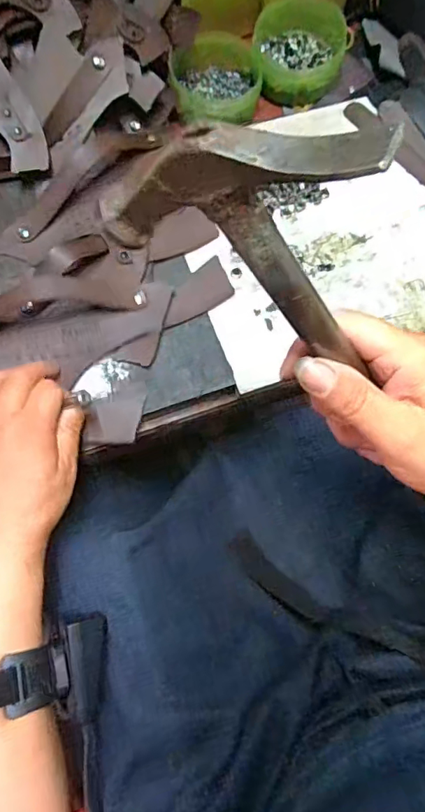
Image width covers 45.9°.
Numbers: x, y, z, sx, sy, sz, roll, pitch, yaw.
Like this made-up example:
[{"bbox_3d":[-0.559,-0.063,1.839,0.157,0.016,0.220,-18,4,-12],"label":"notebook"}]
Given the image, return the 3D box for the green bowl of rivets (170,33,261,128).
[{"bbox_3d":[0.005,-0.359,0.560,0.100,0.046,0.092,1,71,-2],"label":"green bowl of rivets"}]

